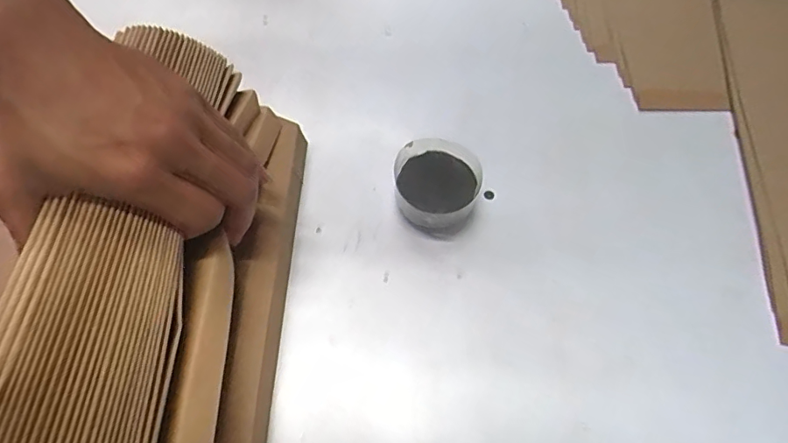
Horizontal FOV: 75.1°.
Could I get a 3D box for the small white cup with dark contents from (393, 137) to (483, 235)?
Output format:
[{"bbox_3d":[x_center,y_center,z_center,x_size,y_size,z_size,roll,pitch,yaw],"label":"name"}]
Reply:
[{"bbox_3d":[0.030,-0.025,0.375,0.062,0.037,0.062,0,62,-1],"label":"small white cup with dark contents"}]

